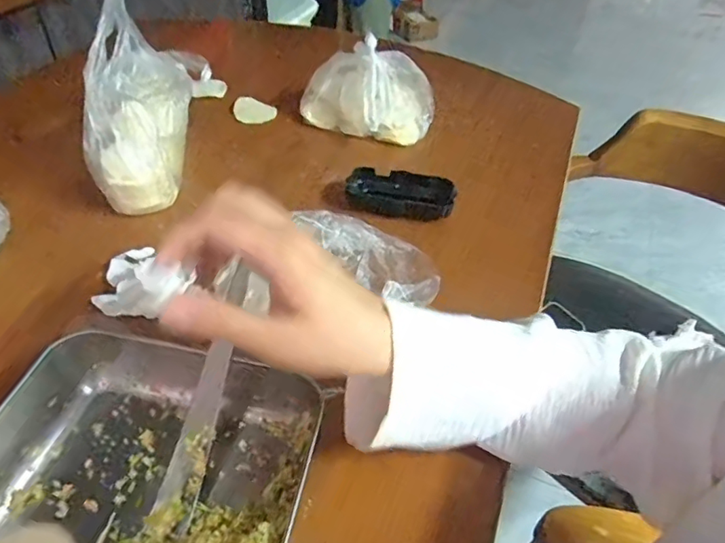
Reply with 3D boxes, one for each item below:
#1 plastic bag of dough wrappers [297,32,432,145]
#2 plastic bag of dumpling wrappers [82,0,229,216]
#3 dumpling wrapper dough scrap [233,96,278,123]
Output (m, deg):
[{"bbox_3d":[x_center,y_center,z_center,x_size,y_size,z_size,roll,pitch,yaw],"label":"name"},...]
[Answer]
[{"bbox_3d":[0.003,-0.215,0.656,0.157,0.095,0.082,20,47,17],"label":"plastic bag of dough wrappers"},{"bbox_3d":[-0.219,-0.176,0.554,0.094,0.158,0.204,7,44,4],"label":"plastic bag of dumpling wrappers"},{"bbox_3d":[-0.142,-0.206,0.693,0.063,0.009,0.041,20,47,17],"label":"dumpling wrapper dough scrap"}]

